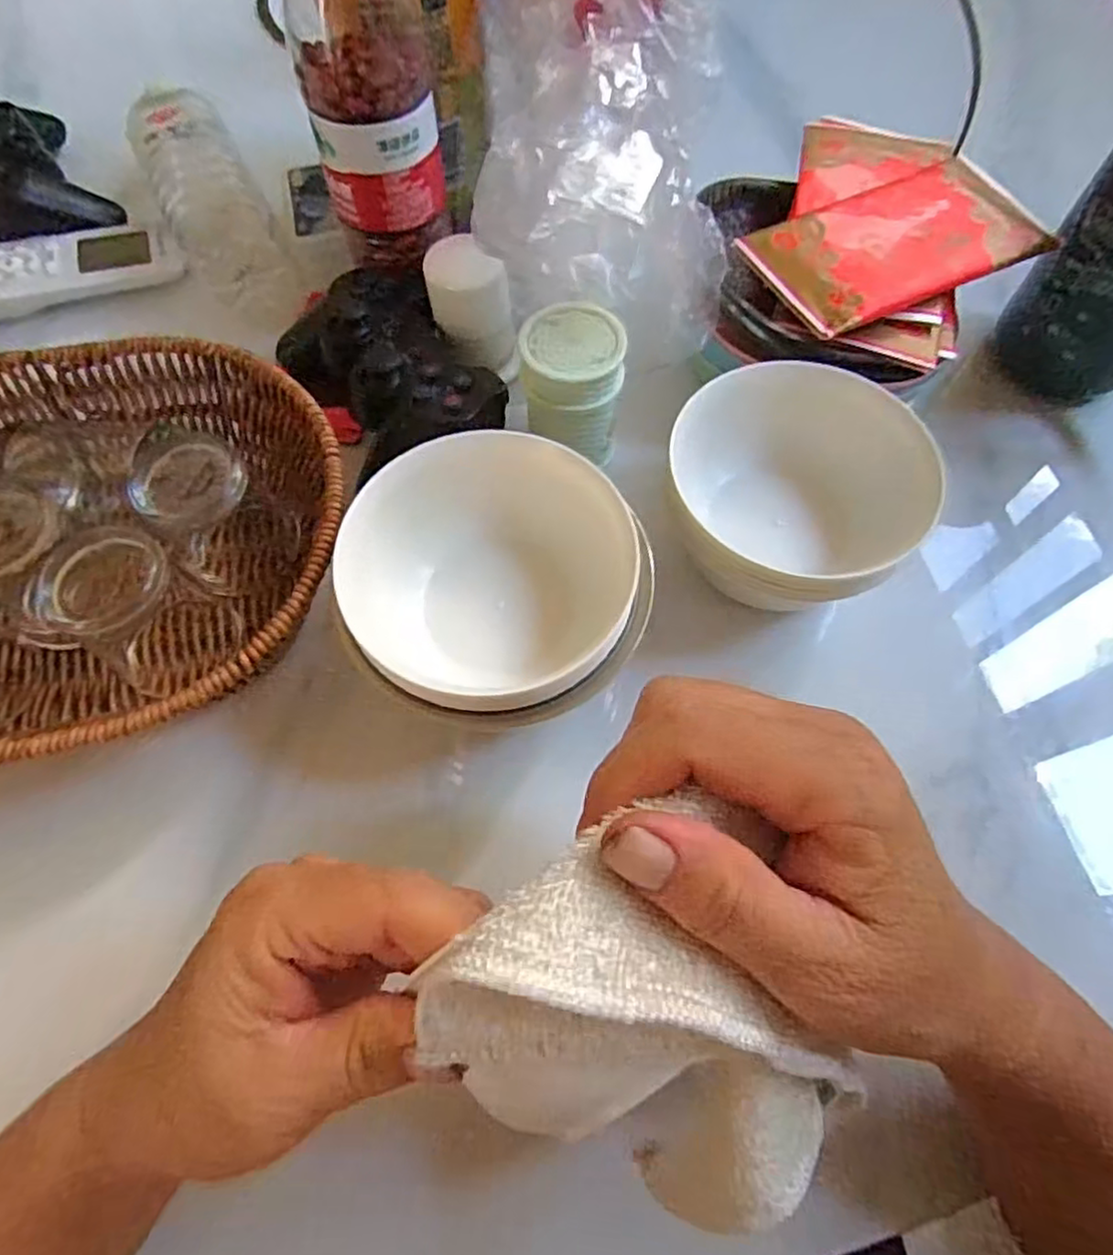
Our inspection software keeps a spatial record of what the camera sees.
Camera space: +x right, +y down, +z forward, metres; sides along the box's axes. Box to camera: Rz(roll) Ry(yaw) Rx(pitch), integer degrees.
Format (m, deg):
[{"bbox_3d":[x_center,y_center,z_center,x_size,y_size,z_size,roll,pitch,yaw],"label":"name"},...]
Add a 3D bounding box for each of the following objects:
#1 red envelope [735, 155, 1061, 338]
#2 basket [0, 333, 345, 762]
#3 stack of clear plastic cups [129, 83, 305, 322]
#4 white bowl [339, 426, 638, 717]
[{"bbox_3d":[0.172,-0.193,0.333,0.150,0.009,0.077,-26,67,-12],"label":"red envelope"},{"bbox_3d":[-0.230,-0.032,0.300,0.274,0.058,0.204,-10,65,-5],"label":"basket"},{"bbox_3d":[-0.216,-0.267,0.417,0.056,0.043,0.189,-26,68,-12],"label":"stack of clear plastic cups"},{"bbox_3d":[-0.024,-0.024,0.283,0.111,0.055,0.107,0,65,0],"label":"white bowl"}]

